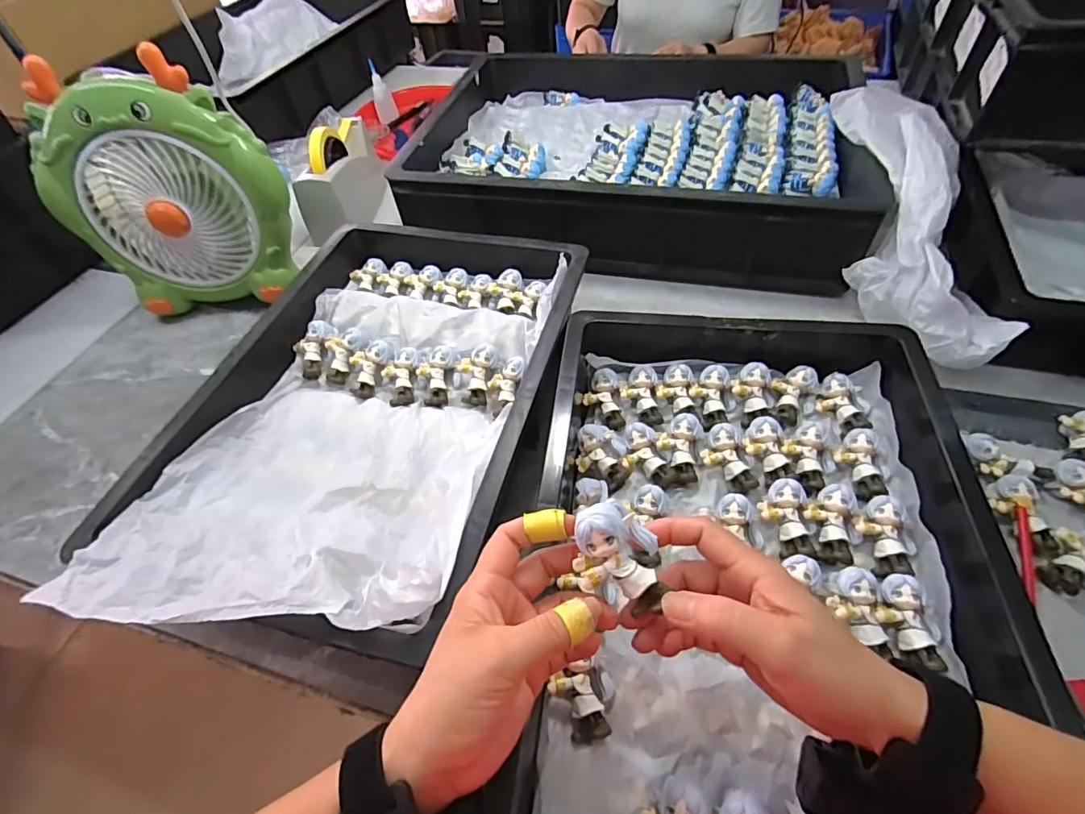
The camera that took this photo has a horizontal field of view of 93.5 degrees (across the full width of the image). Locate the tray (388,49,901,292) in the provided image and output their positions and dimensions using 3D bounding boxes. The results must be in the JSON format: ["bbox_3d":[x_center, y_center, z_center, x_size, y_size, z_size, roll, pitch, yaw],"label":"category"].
[{"bbox_3d":[0.129,-0.365,0.734,0.580,0.134,0.402,9,54,13],"label":"tray"}]

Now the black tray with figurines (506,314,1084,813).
[{"bbox_3d":[0.153,0.105,0.378,0.309,0.066,0.468,4,53,9],"label":"black tray with figurines"}]

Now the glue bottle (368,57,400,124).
[{"bbox_3d":[-0.313,-0.613,0.994,0.041,0.104,0.032,-20,32,-10],"label":"glue bottle"}]

